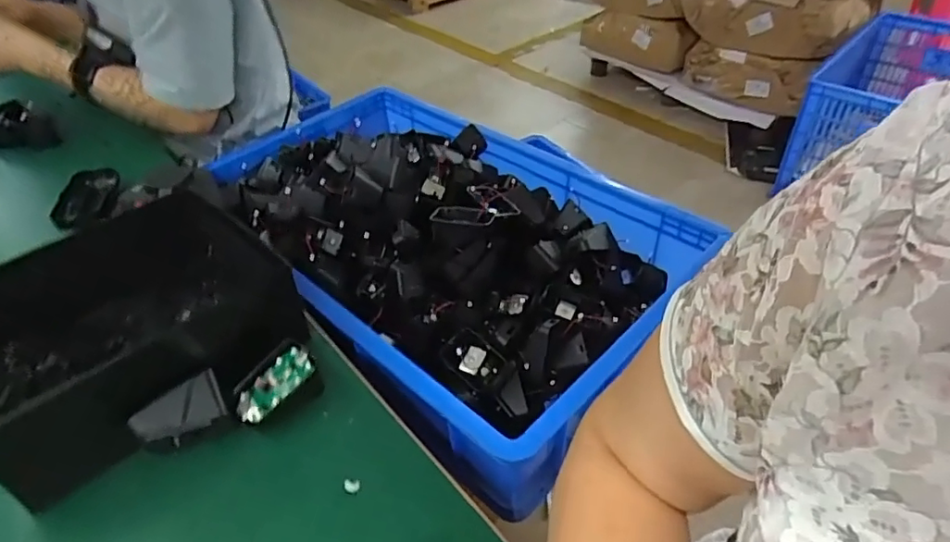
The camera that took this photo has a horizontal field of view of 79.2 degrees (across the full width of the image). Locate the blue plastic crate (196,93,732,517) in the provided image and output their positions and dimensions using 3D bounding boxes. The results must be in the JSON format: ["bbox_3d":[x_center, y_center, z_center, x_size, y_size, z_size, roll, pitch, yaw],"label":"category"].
[{"bbox_3d":[-0.064,-0.048,0.763,0.644,0.185,0.395,30,50,31],"label":"blue plastic crate"}]

